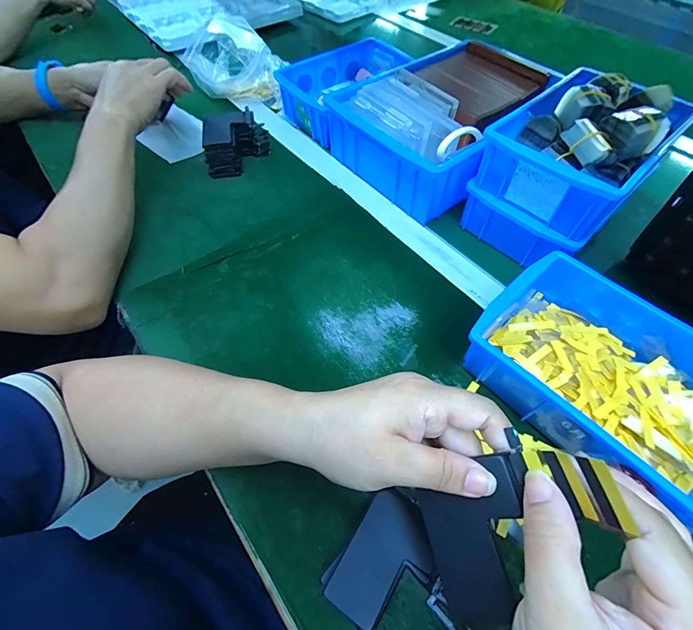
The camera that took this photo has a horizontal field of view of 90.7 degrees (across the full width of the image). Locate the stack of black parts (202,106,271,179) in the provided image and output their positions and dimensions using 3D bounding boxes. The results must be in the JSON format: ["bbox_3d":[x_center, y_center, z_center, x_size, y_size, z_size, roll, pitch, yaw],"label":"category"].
[{"bbox_3d":[-0.153,-0.242,0.473,0.088,0.042,0.087,-13,59,-9],"label":"stack of black parts"}]

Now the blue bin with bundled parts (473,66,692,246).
[{"bbox_3d":[0.243,-0.175,0.352,0.193,0.080,0.132,-41,70,-18],"label":"blue bin with bundled parts"}]

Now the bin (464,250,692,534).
[{"bbox_3d":[0.214,0.048,0.280,0.203,0.061,0.144,39,65,22],"label":"bin"}]

